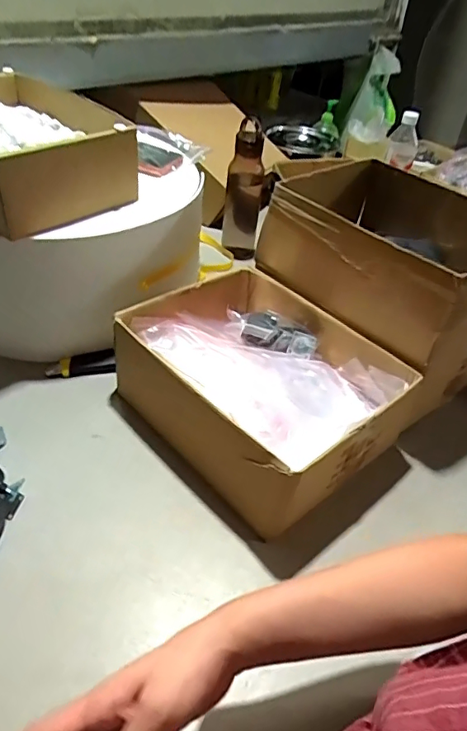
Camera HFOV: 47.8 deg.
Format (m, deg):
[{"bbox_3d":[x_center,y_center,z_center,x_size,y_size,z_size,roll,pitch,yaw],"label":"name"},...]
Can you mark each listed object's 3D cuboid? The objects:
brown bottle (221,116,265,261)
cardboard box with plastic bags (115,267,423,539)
[{"bbox_3d":[0.022,-0.329,1.008,0.074,0.239,0.065,6,41,-1],"label":"brown bottle"},{"bbox_3d":[0.030,0.027,0.689,0.253,0.125,0.322,-28,52,-34],"label":"cardboard box with plastic bags"}]

